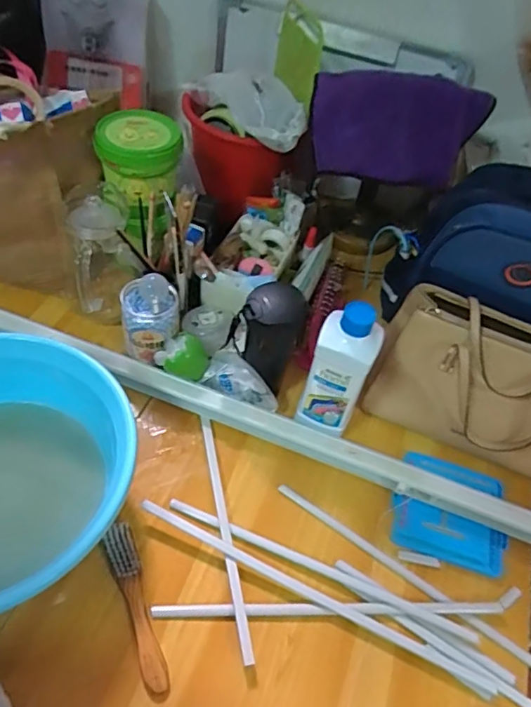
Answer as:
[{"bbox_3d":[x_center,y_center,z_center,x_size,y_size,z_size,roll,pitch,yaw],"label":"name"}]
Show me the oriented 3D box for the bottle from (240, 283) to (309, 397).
[{"bbox_3d":[0.010,-0.018,0.829,0.077,0.176,0.085,16,50,4],"label":"bottle"}]

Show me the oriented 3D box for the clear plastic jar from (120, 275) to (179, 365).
[{"bbox_3d":[-0.174,-0.050,0.842,0.083,0.105,0.076,-8,52,-15],"label":"clear plastic jar"}]

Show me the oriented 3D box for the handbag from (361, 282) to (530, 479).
[{"bbox_3d":[0.311,0.046,0.812,0.306,0.194,0.114,26,51,12],"label":"handbag"}]

